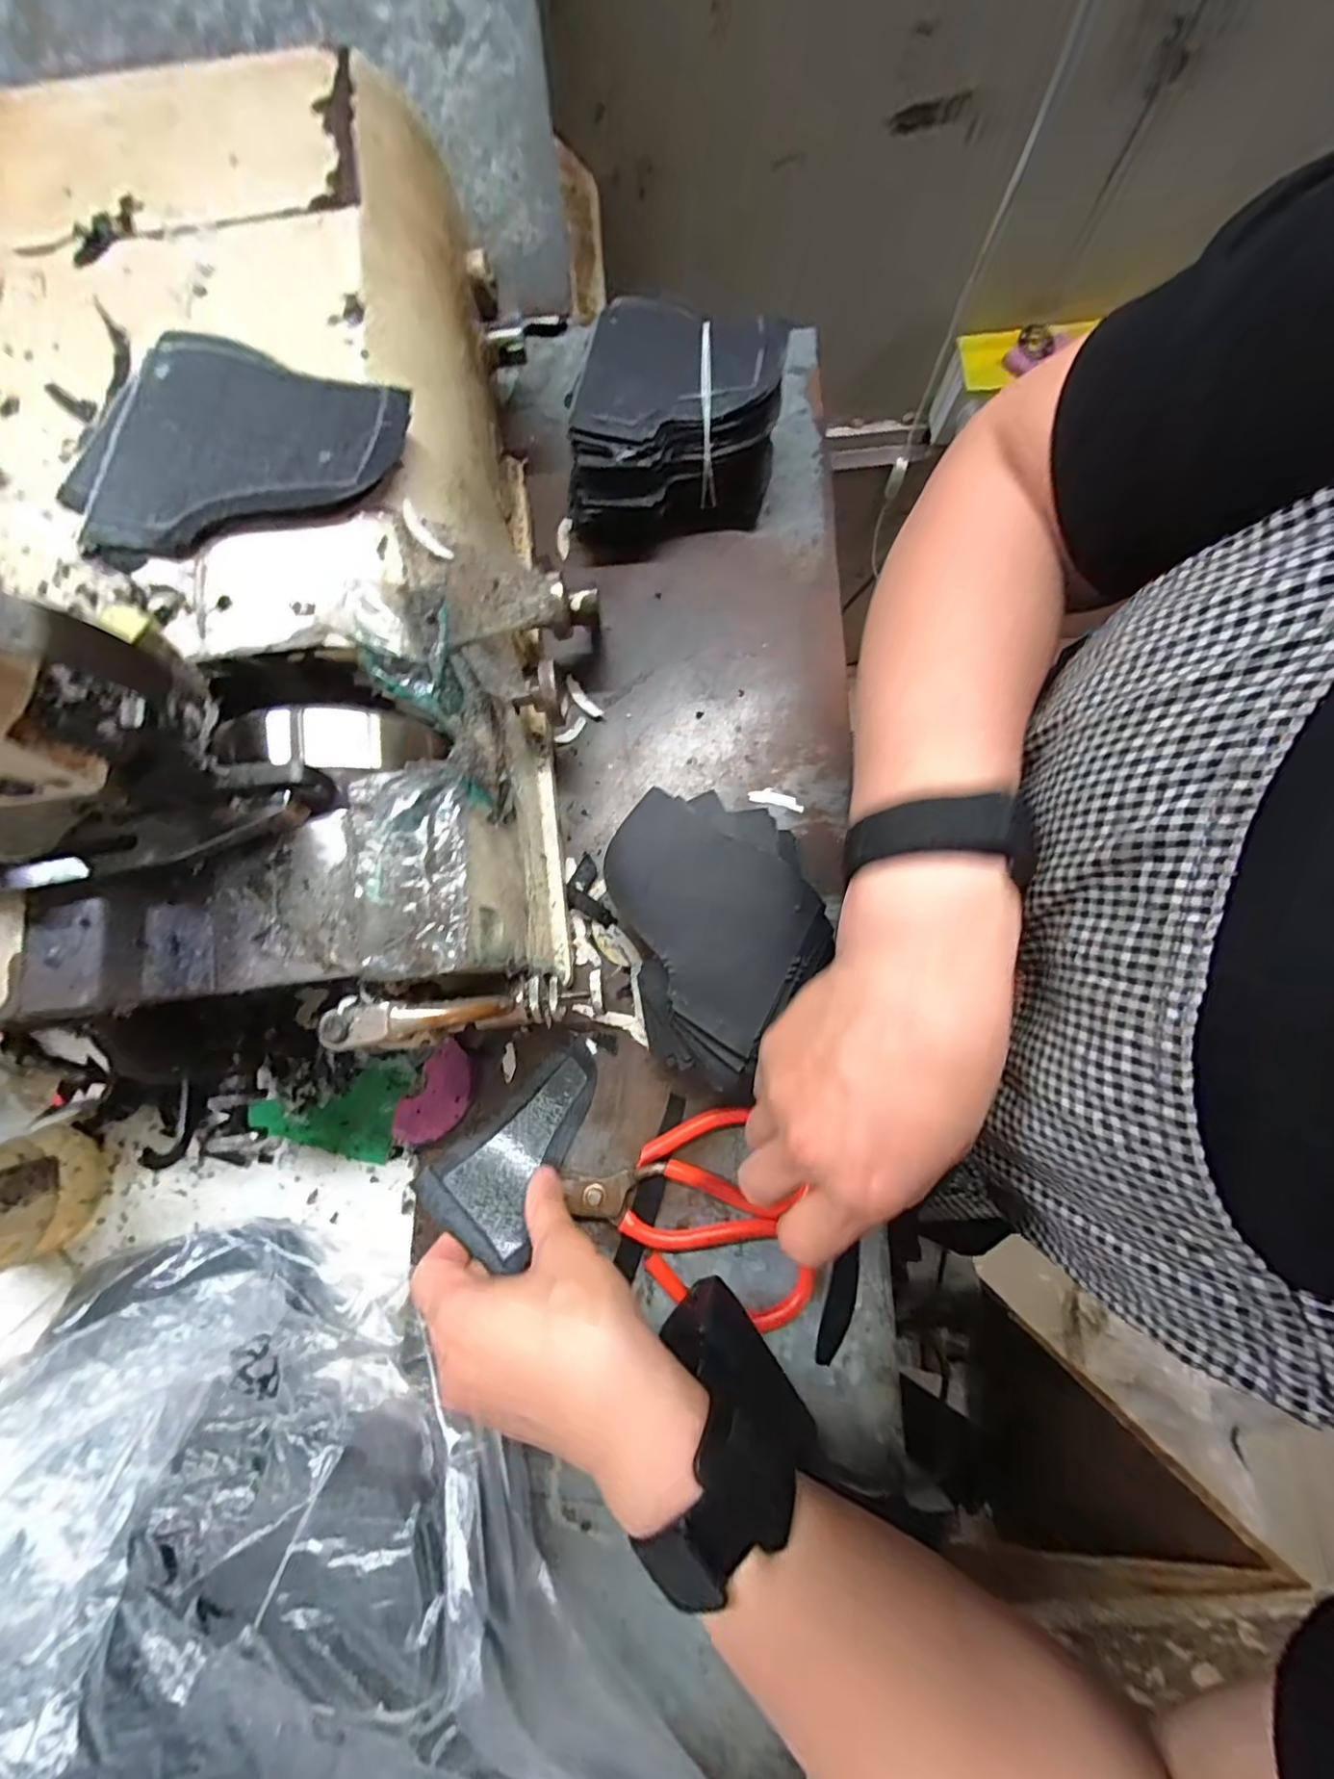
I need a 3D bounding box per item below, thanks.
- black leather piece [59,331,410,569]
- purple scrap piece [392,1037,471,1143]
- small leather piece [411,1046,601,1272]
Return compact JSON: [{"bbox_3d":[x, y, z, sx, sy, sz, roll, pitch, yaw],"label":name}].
[{"bbox_3d":[-0.176,-0.184,0.229,0.132,0.012,0.089,-18,80,-3],"label":"black leather piece"},{"bbox_3d":[-0.126,0.115,0.316,0.032,0.009,0.053,30,81,6],"label":"purple scrap piece"},{"bbox_3d":[-0.070,0.139,0.301,0.102,0.009,0.057,-38,75,-28],"label":"small leather piece"}]

